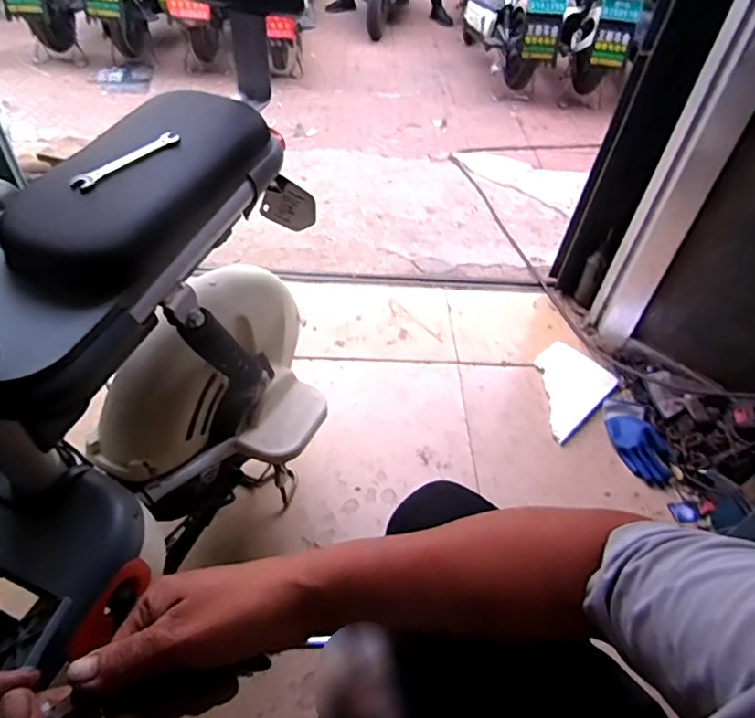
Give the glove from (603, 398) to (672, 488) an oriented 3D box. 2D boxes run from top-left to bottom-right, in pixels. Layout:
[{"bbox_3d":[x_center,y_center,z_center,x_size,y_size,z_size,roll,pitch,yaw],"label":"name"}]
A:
[{"bbox_3d":[0.557,0.169,1.176,0.099,0.031,0.197,1,47,-5],"label":"glove"}]

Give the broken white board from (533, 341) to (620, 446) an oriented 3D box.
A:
[{"bbox_3d":[0.424,0.057,1.257,0.251,0.024,0.181,-34,59,-31],"label":"broken white board"}]

